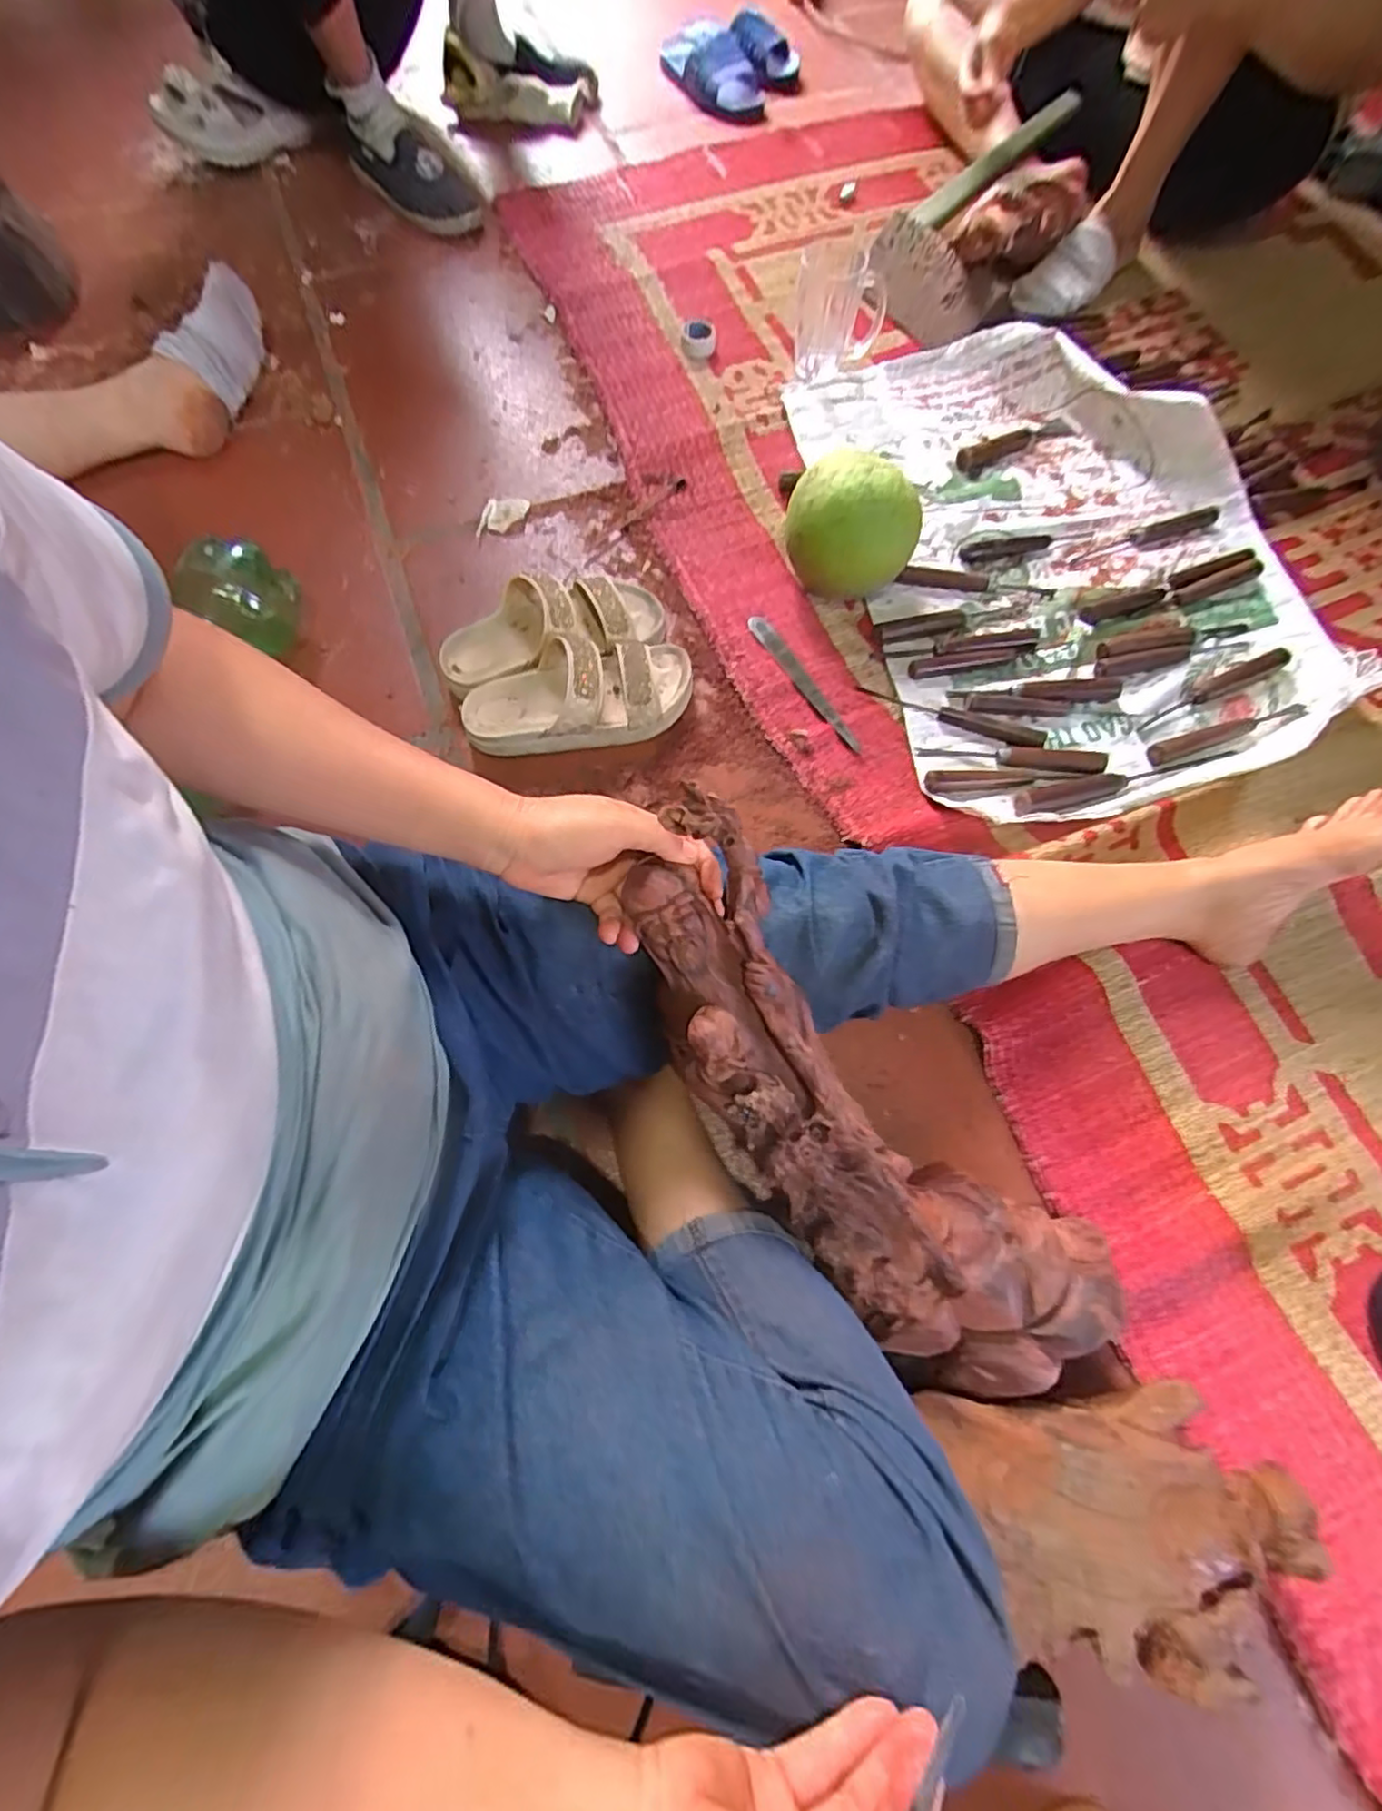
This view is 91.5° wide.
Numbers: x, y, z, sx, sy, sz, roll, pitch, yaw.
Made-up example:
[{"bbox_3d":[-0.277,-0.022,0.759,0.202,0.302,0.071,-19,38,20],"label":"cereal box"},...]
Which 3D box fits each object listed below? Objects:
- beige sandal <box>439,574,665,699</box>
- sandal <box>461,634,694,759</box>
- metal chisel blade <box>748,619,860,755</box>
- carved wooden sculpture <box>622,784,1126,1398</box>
[{"bbox_3d":[-0.142,-0.284,0.675,0.228,0.067,0.091,-15,71,-7],"label":"beige sandal"},{"bbox_3d":[-0.109,-0.211,0.651,0.224,0.063,0.093,-9,71,-4],"label":"sandal"},{"bbox_3d":[0.114,-0.235,0.700,0.019,0.009,0.195,-29,73,-11],"label":"metal chisel blade"},{"bbox_3d":[0.091,0.131,0.433,0.142,0.096,0.415,-44,99,-15],"label":"carved wooden sculpture"}]

